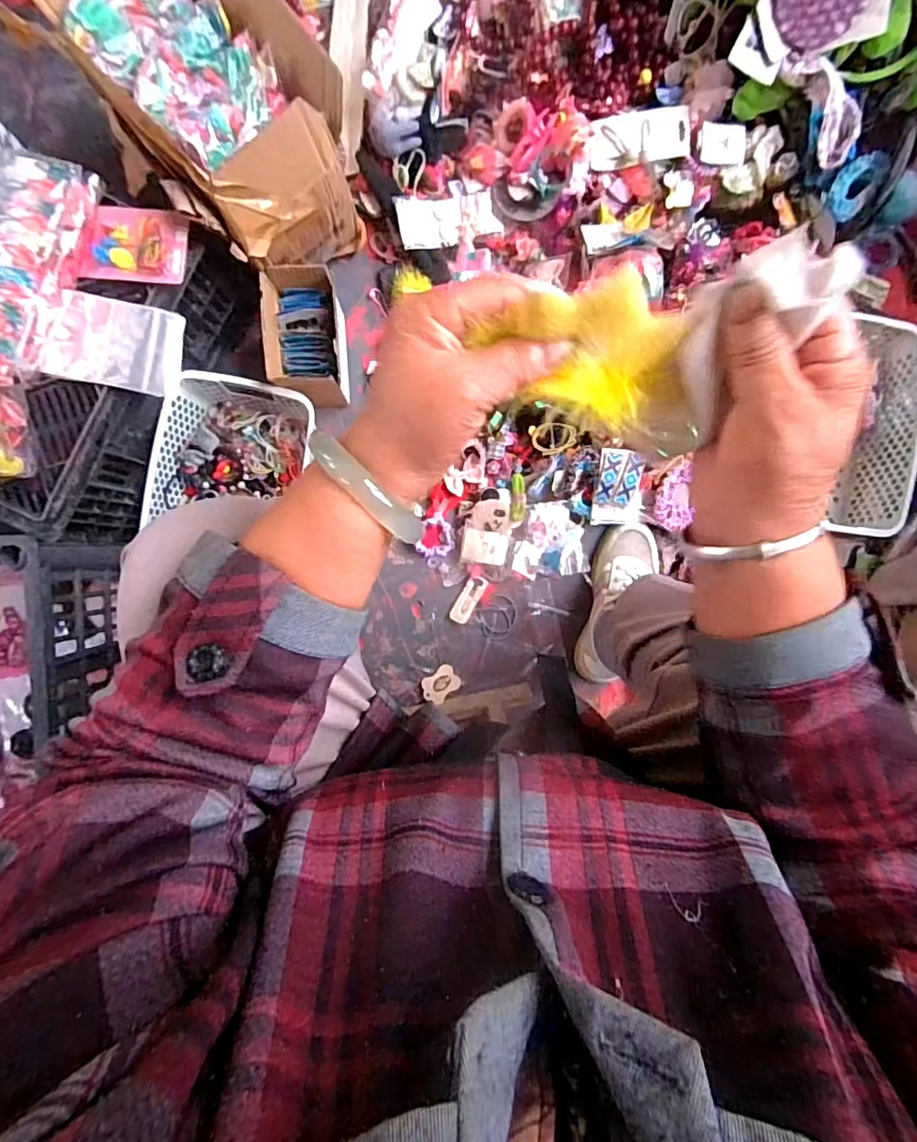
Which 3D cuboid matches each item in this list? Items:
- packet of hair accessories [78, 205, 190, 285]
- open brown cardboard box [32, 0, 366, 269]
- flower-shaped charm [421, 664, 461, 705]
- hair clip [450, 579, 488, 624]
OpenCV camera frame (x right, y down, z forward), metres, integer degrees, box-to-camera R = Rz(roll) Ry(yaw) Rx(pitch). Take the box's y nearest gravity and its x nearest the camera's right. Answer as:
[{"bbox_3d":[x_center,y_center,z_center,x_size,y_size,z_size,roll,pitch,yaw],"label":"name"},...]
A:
[{"bbox_3d":[-0.350,-0.354,0.569,0.110,0.019,0.076,9,92,-3],"label":"packet of hair accessories"},{"bbox_3d":[-0.282,-0.541,0.608,0.185,0.213,0.341,-41,94,0],"label":"open brown cardboard box"},{"bbox_3d":[-0.027,0.170,0.786,0.057,0.004,0.043,-40,71,-6],"label":"flower-shaped charm"},{"bbox_3d":[0.015,0.045,0.787,0.031,0.011,0.073,29,91,-3],"label":"hair clip"}]

